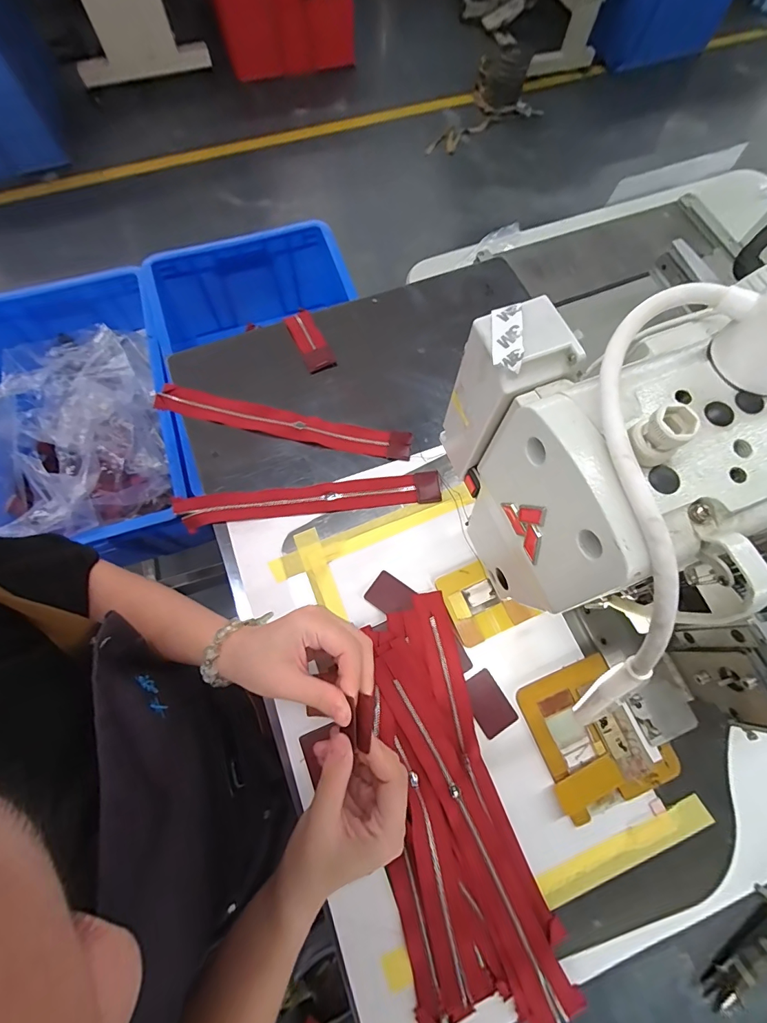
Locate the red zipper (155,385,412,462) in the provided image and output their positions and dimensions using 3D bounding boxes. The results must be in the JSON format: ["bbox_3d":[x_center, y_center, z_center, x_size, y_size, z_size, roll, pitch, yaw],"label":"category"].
[{"bbox_3d":[-0.113,-0.101,0.474,0.289,0.009,0.035,13,72,3],"label":"red zipper"}]

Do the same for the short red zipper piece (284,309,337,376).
[{"bbox_3d":[-0.091,-0.209,0.510,0.034,0.008,0.089,-25,74,-9],"label":"short red zipper piece"}]

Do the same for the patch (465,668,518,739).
[{"bbox_3d":[0.097,0.178,0.385,0.034,0.004,0.051,-30,75,-11],"label":"patch"}]

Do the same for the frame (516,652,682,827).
[{"bbox_3d":[0.190,0.199,0.374,0.106,0.011,0.114,-20,73,-8],"label":"frame"}]

